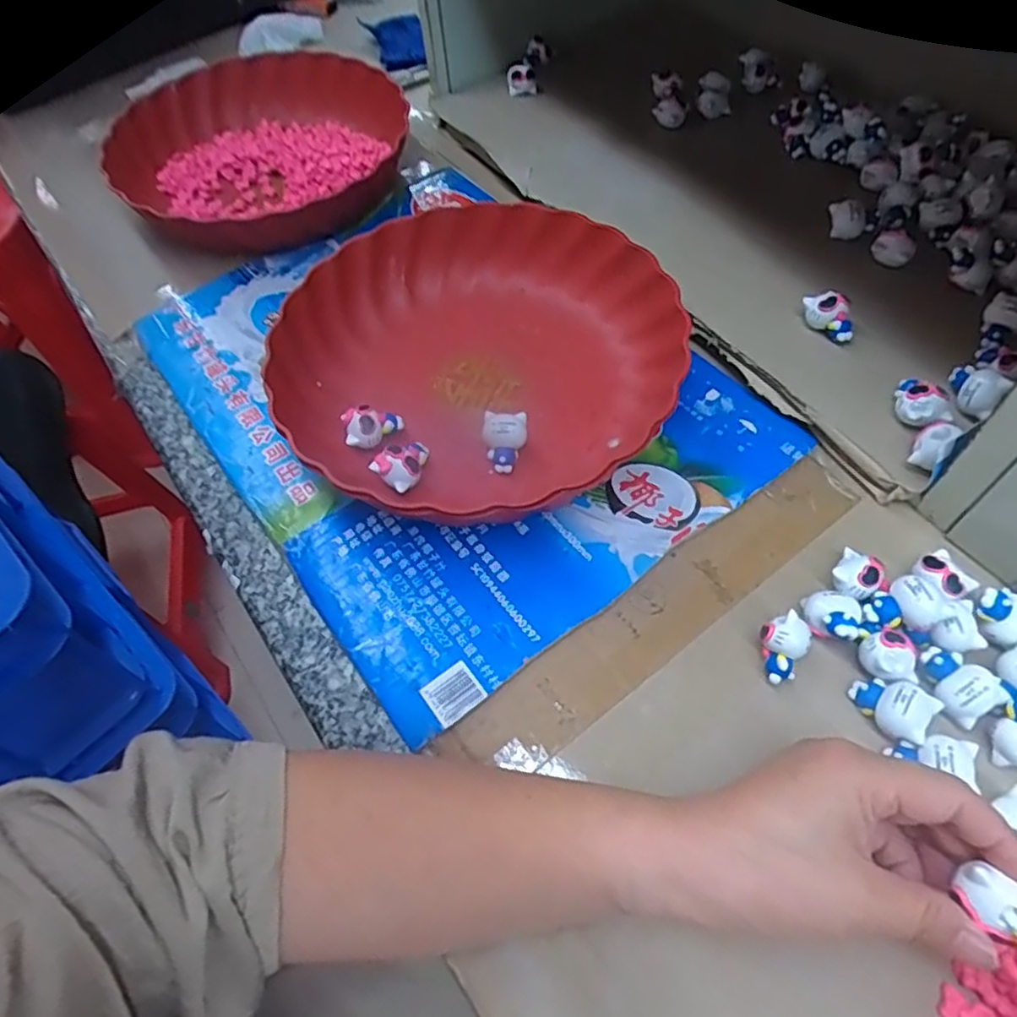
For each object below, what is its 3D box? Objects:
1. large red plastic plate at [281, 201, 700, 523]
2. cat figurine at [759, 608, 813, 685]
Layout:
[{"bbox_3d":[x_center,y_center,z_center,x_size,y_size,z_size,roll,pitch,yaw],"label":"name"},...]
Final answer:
[{"bbox_3d":[-0.020,-0.095,0.415,0.234,0.055,0.232,-2,57,3],"label":"large red plastic plate"},{"bbox_3d":[0.131,0.067,0.319,0.022,0.025,0.029,32,64,22],"label":"cat figurine"}]

